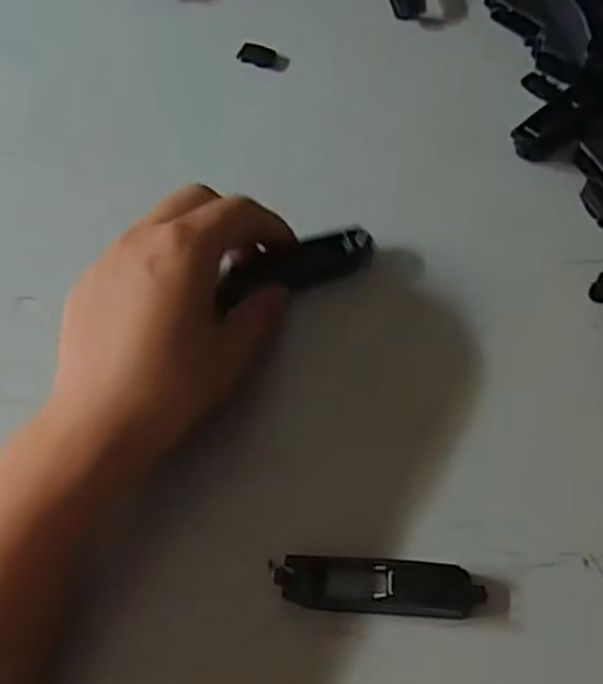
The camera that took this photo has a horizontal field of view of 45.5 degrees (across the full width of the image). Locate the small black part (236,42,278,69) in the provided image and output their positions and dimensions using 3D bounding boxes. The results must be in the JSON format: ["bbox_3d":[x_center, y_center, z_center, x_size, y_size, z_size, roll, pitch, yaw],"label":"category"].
[{"bbox_3d":[-0.024,-0.160,0.401,0.022,0.006,0.013,26,64,12],"label":"small black part"}]

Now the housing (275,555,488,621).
[{"bbox_3d":[0.029,0.090,0.264,0.074,0.008,0.018,4,62,1],"label":"housing"}]

